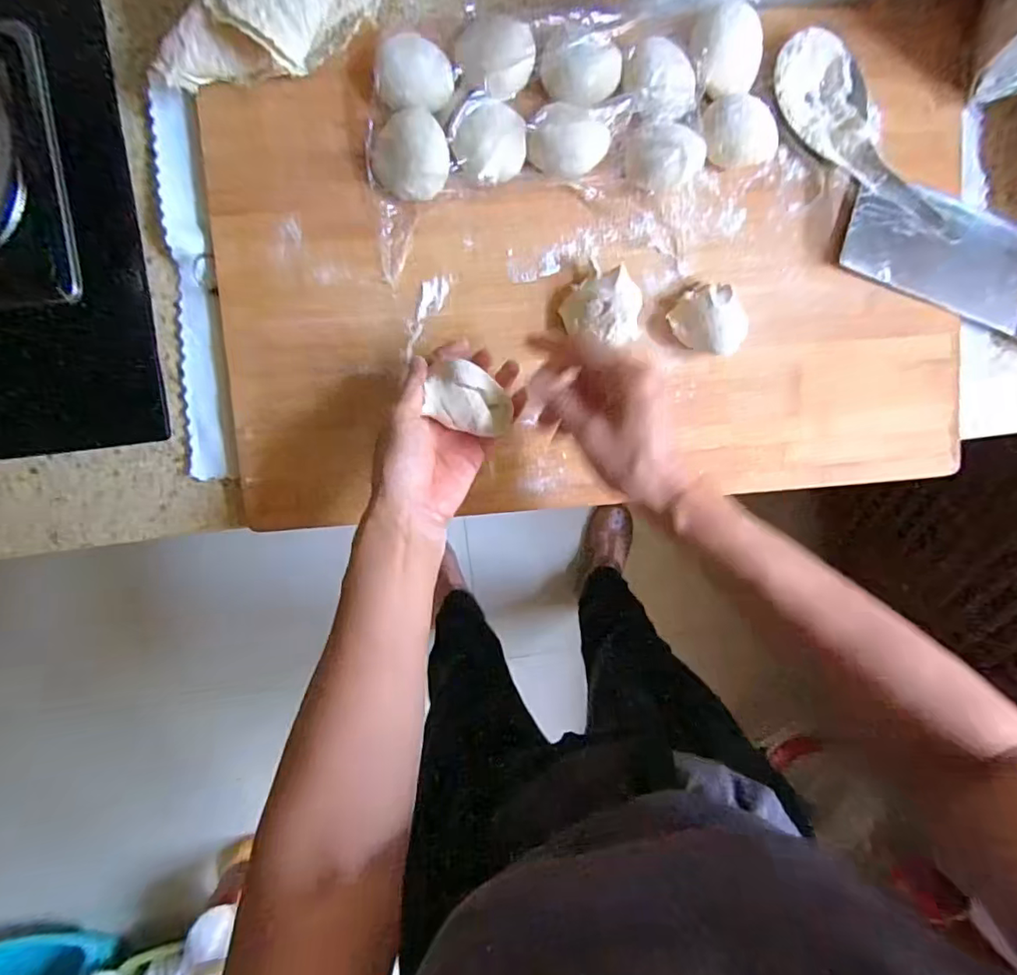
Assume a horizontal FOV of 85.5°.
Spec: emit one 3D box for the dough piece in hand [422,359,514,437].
[{"bbox_3d":[-0.028,-0.064,0.400,0.061,0.015,0.043,14,94,-6],"label":"dough piece in hand"}]

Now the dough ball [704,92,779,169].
[{"bbox_3d":[0.193,-0.289,0.452,0.064,0.032,0.047,-9,96,-4],"label":"dough ball"}]

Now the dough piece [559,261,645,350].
[{"bbox_3d":[0.081,-0.149,0.457,0.066,0.037,0.061,0,95,-5],"label":"dough piece"}]

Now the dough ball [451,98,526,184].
[{"bbox_3d":[-0.013,-0.271,0.435,0.059,0.029,0.052,-25,97,-2],"label":"dough ball"}]

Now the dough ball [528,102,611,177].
[{"bbox_3d":[0.044,-0.270,0.435,0.060,0.040,0.042,30,92,-7],"label":"dough ball"}]

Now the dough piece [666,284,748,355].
[{"bbox_3d":[0.171,-0.139,0.460,0.061,0.028,0.052,39,91,-7],"label":"dough piece"}]

